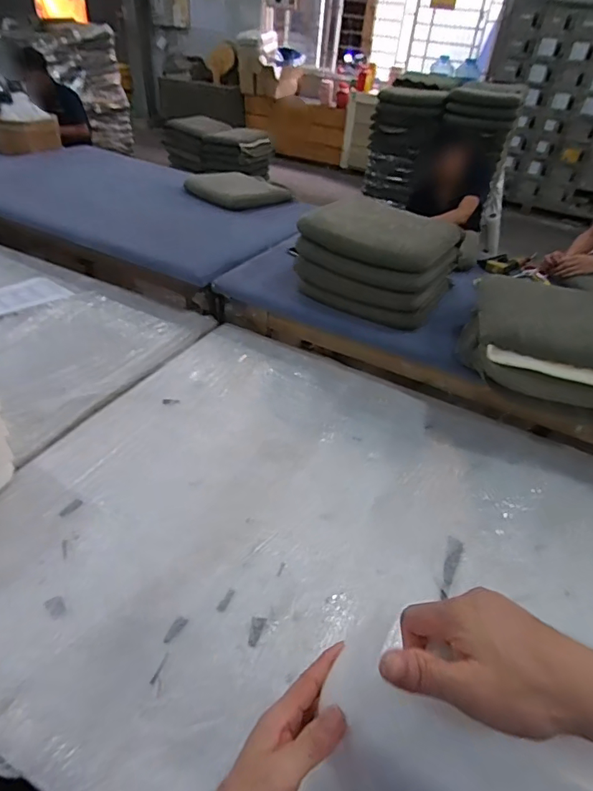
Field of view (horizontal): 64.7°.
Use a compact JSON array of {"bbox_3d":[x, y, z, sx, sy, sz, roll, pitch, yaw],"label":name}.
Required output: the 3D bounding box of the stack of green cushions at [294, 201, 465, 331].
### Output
[{"bbox_3d":[0.280,-0.452,1.589,0.445,0.281,0.361,24,41,20],"label":"stack of green cushions"}]

